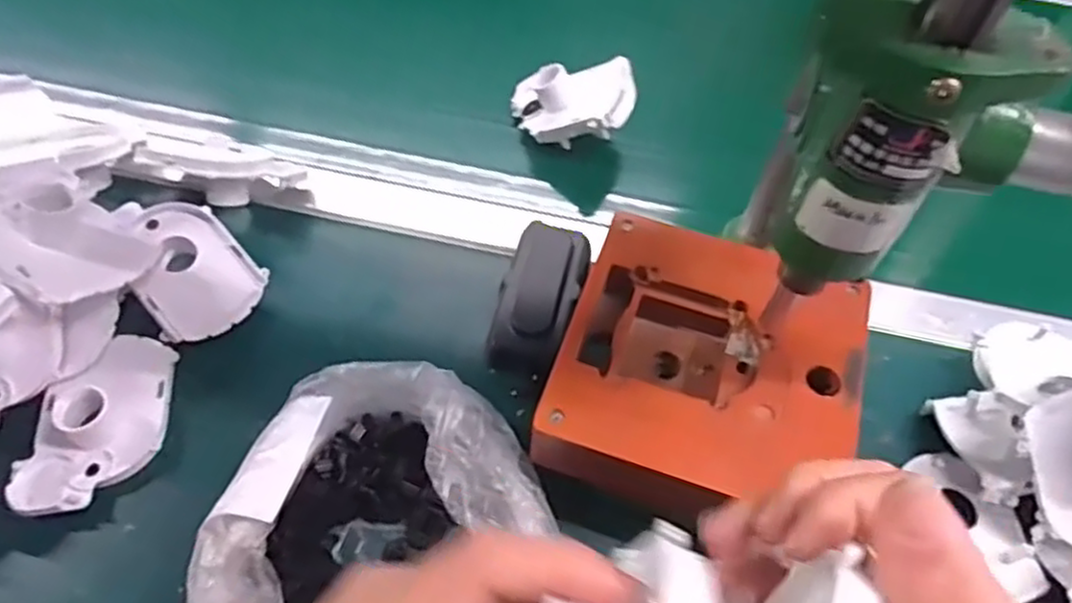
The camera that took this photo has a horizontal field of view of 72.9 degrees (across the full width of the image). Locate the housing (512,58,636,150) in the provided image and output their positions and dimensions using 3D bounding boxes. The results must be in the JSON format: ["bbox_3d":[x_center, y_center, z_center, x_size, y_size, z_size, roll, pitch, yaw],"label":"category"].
[{"bbox_3d":[0.023,-0.148,0.542,0.096,0.042,0.058,-7,66,27],"label":"housing"}]

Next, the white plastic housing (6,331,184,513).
[{"bbox_3d":[-0.241,0.064,0.396,0.063,0.027,0.099,4,56,-1],"label":"white plastic housing"}]

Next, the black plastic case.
[{"bbox_3d":[0.002,-0.004,0.464,0.049,0.028,0.102,16,56,7],"label":"black plastic case"}]

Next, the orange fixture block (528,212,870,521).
[{"bbox_3d":[0.090,0.037,0.388,0.149,0.039,0.165,17,57,8],"label":"orange fixture block"}]

